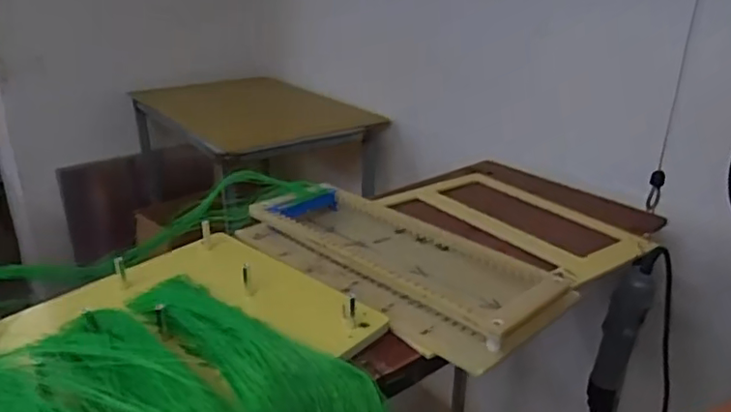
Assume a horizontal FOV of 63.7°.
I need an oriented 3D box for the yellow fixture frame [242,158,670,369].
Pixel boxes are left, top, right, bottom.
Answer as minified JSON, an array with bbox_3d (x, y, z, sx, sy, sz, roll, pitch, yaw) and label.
[{"bbox_3d":[0.117,0.017,0.673,0.384,0.043,0.320,-19,31,-40],"label":"yellow fixture frame"}]

